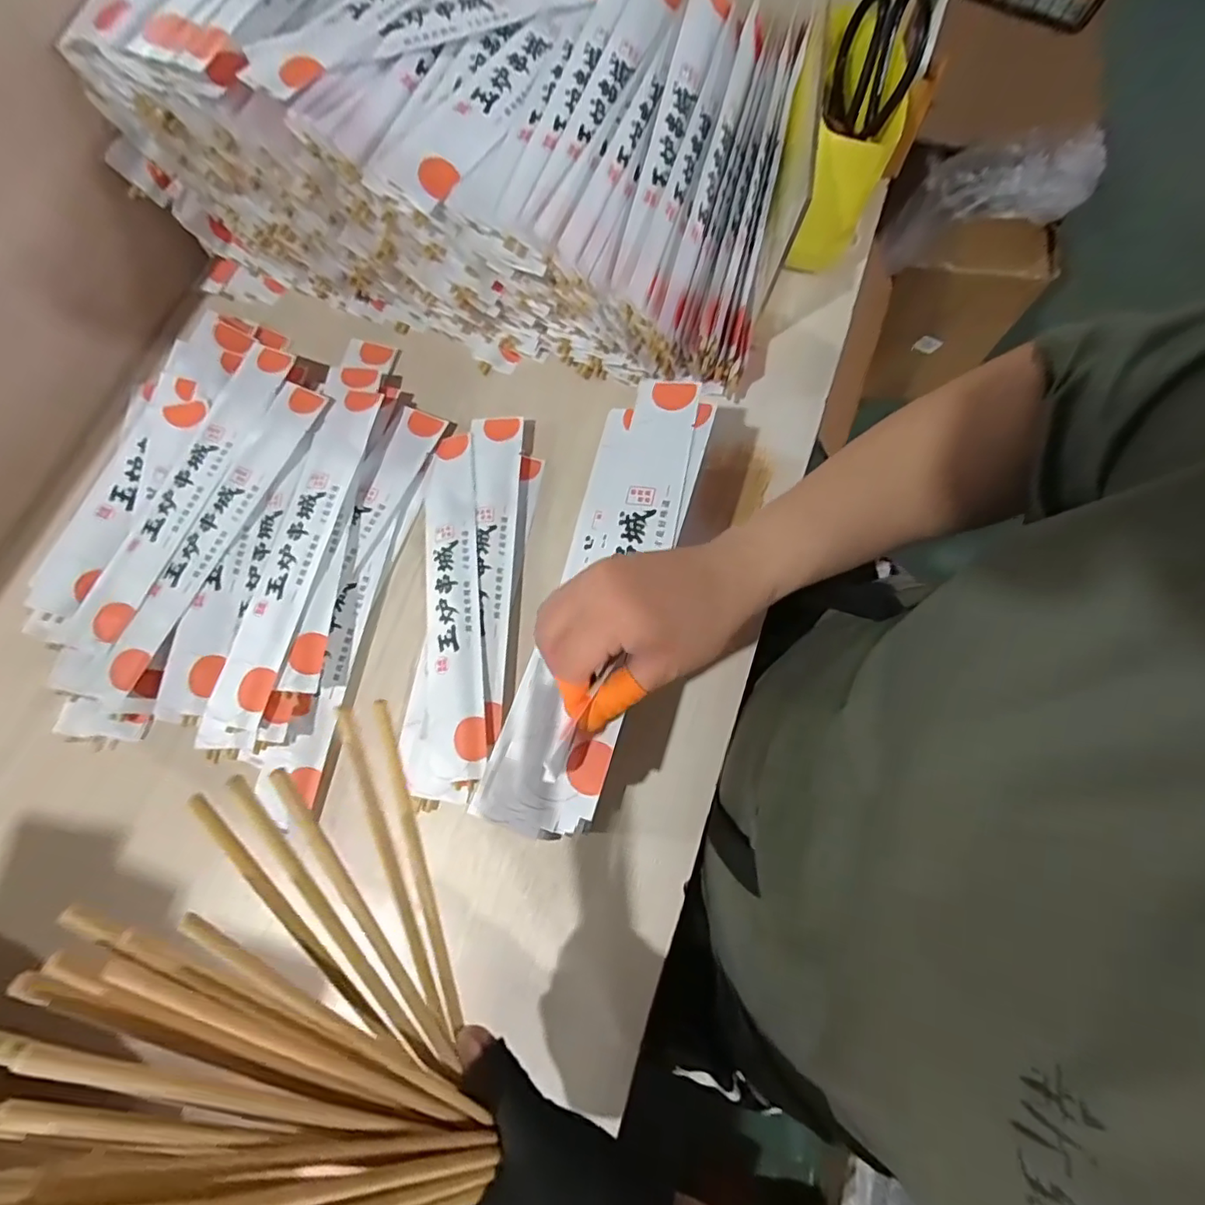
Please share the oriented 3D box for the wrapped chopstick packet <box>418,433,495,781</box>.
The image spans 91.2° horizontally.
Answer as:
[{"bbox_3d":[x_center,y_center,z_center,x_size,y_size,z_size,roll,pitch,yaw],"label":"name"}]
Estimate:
[{"bbox_3d":[-0.112,-0.006,0.453,0.052,0.012,0.266,-5,74,1],"label":"wrapped chopstick packet"}]

